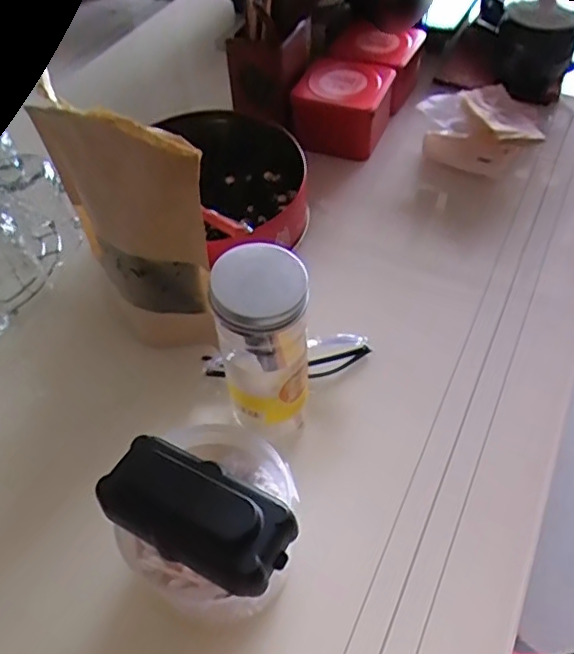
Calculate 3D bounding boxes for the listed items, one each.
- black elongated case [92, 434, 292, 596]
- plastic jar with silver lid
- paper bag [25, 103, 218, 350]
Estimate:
[{"bbox_3d":[-0.049,0.097,0.312,0.104,0.025,0.050,25,56,21],"label":"black elongated case"},{"bbox_3d":[-0.014,0.012,0.380,0.055,0.123,0.060,-1,51,1],"label":"plastic jar with silver lid"},{"bbox_3d":[-0.114,-0.064,0.436,0.142,0.198,0.047,36,60,27],"label":"paper bag"}]

